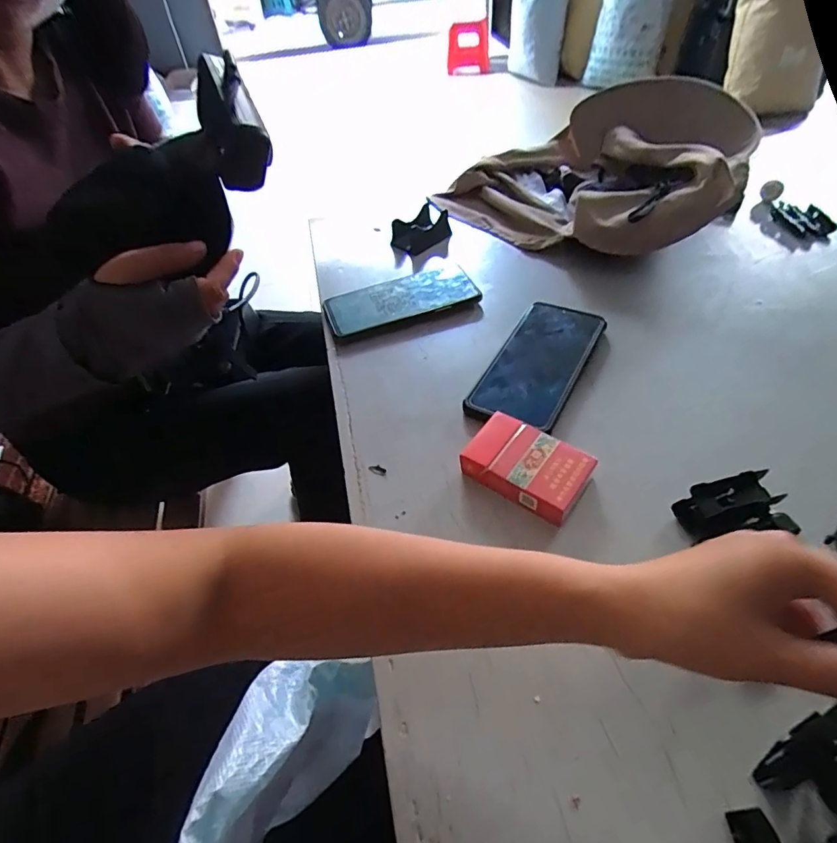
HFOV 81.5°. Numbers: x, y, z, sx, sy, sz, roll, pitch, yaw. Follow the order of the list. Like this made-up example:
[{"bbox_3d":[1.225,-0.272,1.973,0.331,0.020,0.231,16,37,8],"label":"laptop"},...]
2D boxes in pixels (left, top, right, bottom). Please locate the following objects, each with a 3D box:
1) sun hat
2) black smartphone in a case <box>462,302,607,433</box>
[{"bbox_3d":[0.206,-0.318,0.614,0.357,0.104,0.257,26,56,26],"label":"sun hat"},{"bbox_3d":[0.111,-0.055,0.454,0.080,0.011,0.167,21,54,23],"label":"black smartphone in a case"}]

